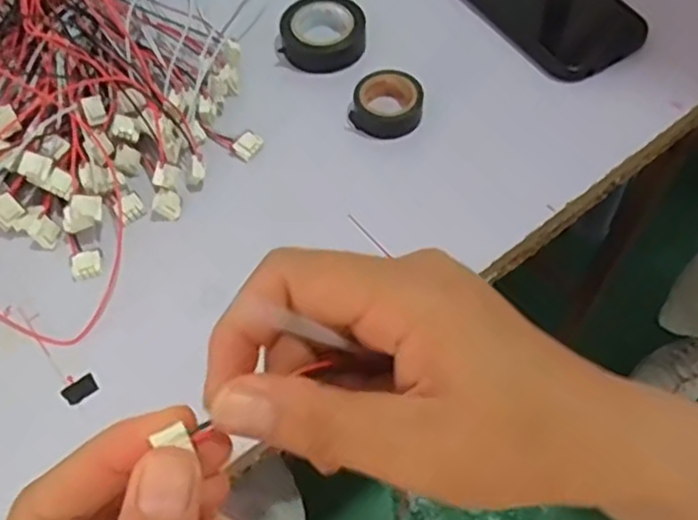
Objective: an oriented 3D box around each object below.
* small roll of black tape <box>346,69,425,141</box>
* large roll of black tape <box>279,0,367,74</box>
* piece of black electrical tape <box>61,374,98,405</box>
[{"bbox_3d":[0.026,-0.104,0.459,0.044,0.024,0.040,0,60,1],"label":"small roll of black tape"},{"bbox_3d":[-0.018,-0.163,0.493,0.058,0.020,0.062,0,60,1],"label":"large roll of black tape"},{"bbox_3d":[-0.145,0.069,0.371,0.017,0.004,0.012,-34,64,-18],"label":"piece of black electrical tape"}]

